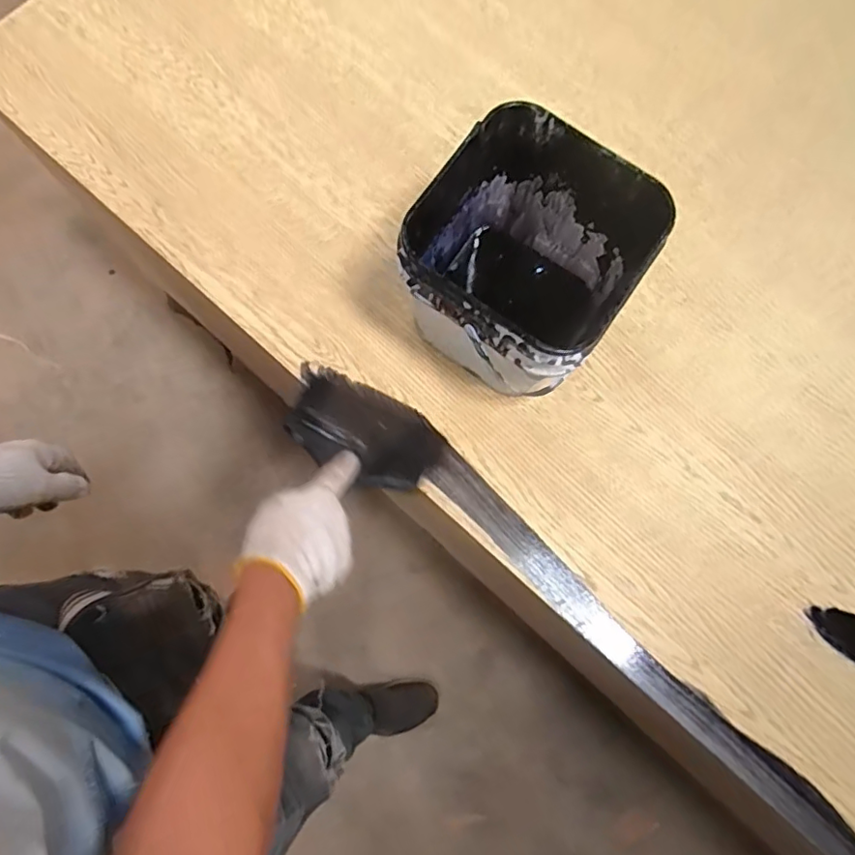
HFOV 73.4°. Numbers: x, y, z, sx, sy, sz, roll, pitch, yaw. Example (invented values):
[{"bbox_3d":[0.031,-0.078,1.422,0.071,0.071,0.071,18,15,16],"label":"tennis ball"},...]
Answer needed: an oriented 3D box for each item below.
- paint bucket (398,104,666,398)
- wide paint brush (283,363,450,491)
[{"bbox_3d":[0.098,-0.164,0.620,0.195,0.202,0.211,34,79,5],"label":"paint bucket"},{"bbox_3d":[-0.076,0.006,0.650,0.184,0.030,0.114,25,60,5],"label":"wide paint brush"}]

